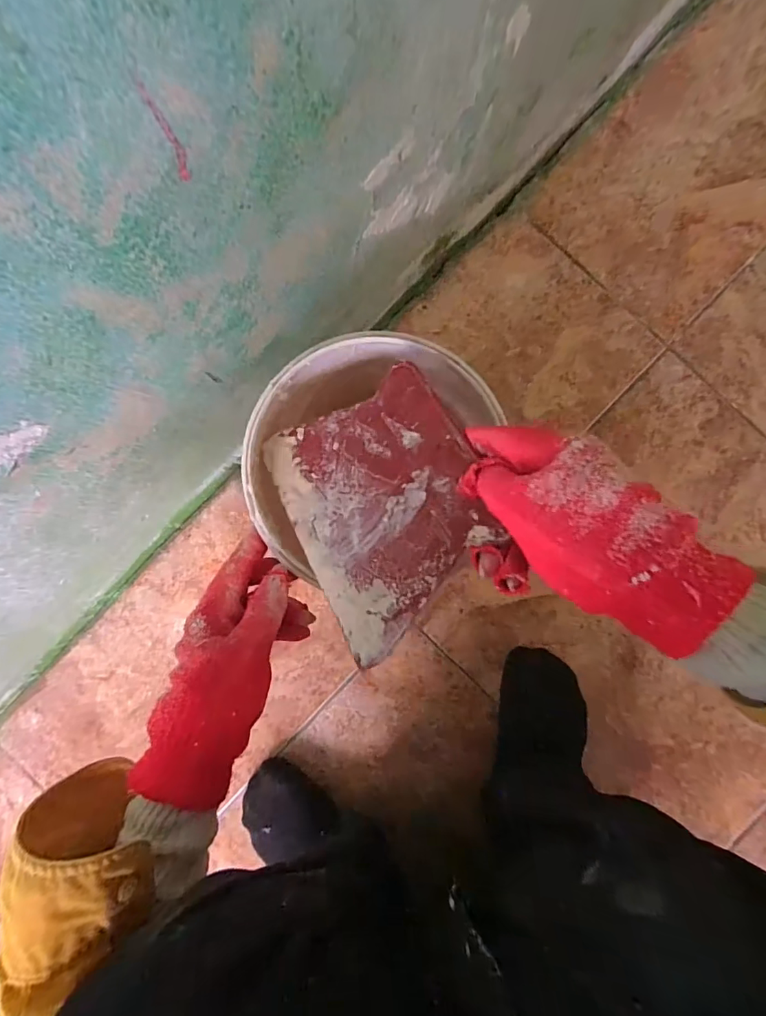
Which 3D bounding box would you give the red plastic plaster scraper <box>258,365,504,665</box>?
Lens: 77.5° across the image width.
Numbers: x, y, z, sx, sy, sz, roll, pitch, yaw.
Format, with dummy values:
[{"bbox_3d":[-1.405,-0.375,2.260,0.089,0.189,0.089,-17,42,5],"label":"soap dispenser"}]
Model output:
[{"bbox_3d":[-0.002,-0.008,0.295,0.120,0.004,0.160,-36,65,13],"label":"red plastic plaster scraper"}]

